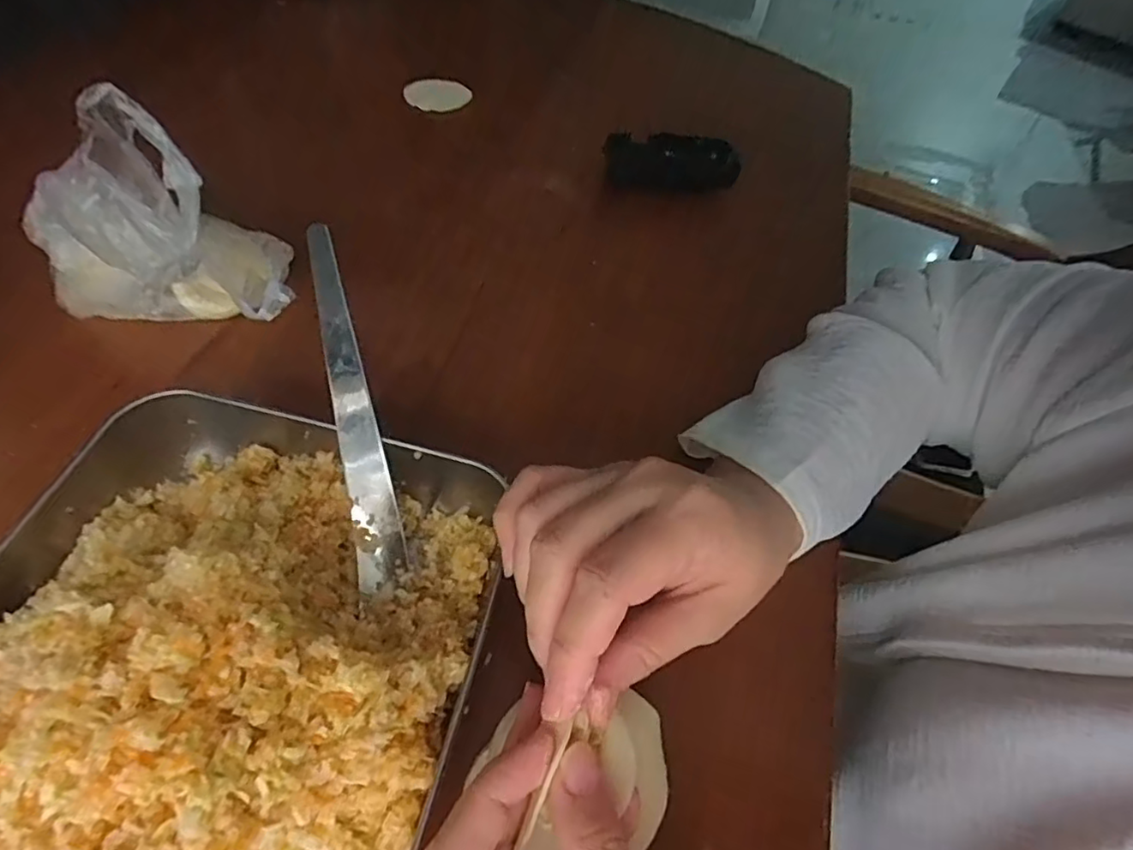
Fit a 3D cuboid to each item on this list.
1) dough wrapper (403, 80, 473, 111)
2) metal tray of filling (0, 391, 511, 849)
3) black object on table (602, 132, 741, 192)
[{"bbox_3d":[-0.118,-0.309,0.556,0.052,0.010,0.049,3,55,-4],"label":"dough wrapper"},{"bbox_3d":[-0.148,0.104,0.226,0.206,0.085,0.258,11,55,4],"label":"metal tray of filling"},{"bbox_3d":[0.088,-0.223,0.499,0.112,0.025,0.038,-4,55,-8],"label":"black object on table"}]

